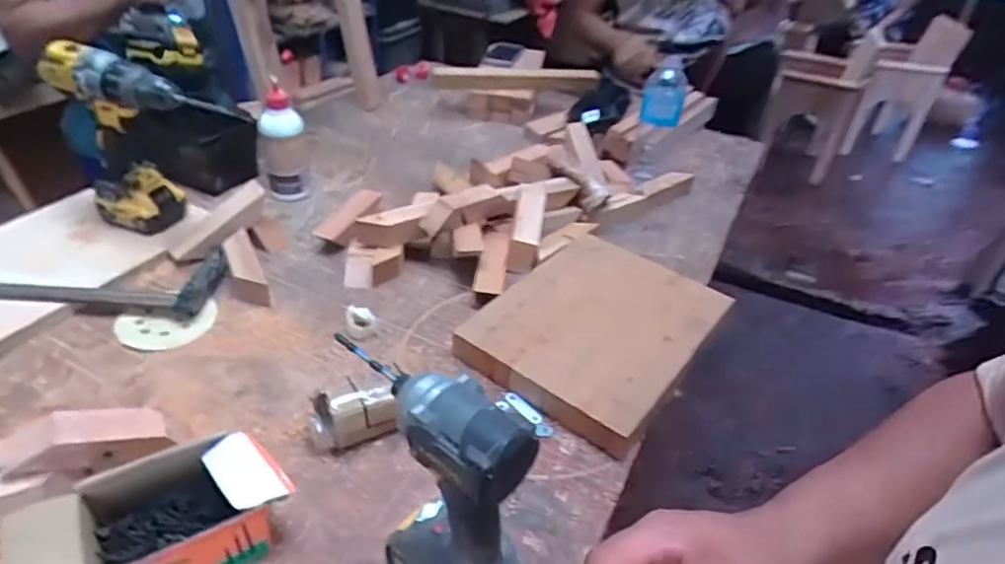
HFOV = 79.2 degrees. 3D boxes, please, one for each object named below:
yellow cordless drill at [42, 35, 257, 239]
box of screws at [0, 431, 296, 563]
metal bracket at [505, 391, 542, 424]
[{"bbox_3d":[-0.508,-0.188,0.889,0.300,0.252,0.093,20,38,18],"label":"yellow cordless drill"},{"bbox_3d":[-0.309,0.216,0.549,0.210,0.078,0.120,-18,42,-30],"label":"box of screws"},{"bbox_3d":[0.026,0.154,0.742,0.014,0.010,0.057,-23,45,-34],"label":"metal bracket"}]

